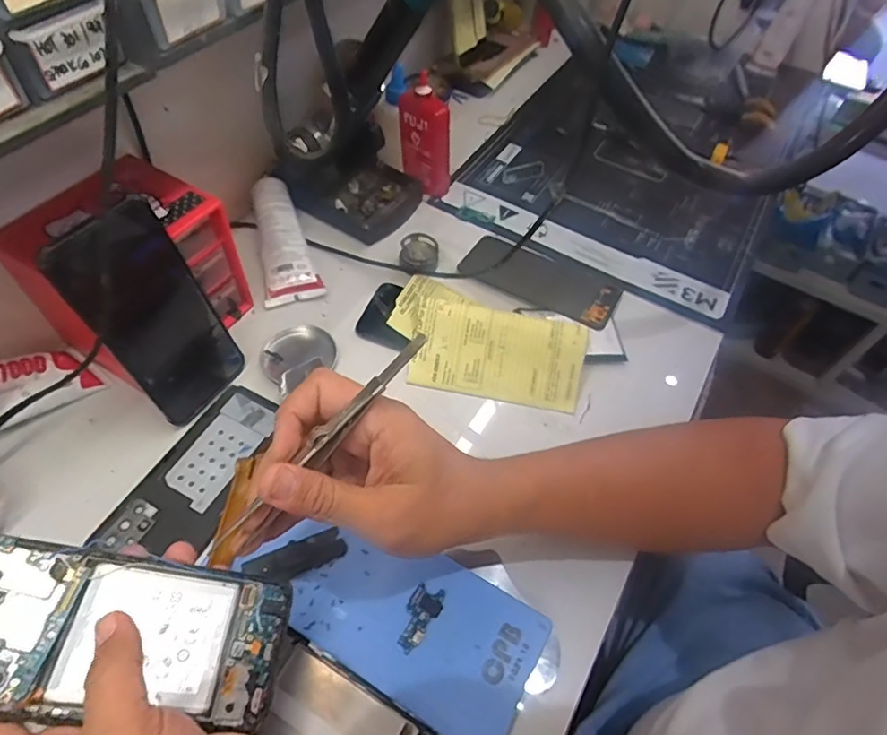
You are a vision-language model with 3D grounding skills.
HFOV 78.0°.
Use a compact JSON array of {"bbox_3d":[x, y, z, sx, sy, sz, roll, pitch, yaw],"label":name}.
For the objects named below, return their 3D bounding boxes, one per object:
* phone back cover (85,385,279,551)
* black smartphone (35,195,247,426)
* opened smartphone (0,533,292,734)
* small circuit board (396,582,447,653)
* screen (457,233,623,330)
[{"bbox_3d":[-0.184,0.077,0.416,0.070,0.004,0.145,21,53,12],"label":"phone back cover"},{"bbox_3d":[-0.201,-0.033,0.391,0.007,0.163,0.078,18,54,24],"label":"black smartphone"},{"bbox_3d":[-0.160,0.130,0.268,0.157,0.011,0.072,16,49,-19],"label":"opened smartphone"},{"bbox_3d":[-0.016,0.161,0.355,0.021,0.004,0.042,25,54,15],"label":"small circuit board"},{"bbox_3d":[0.097,-0.090,0.554,0.157,0.008,0.070,26,49,18],"label":"screen"}]

